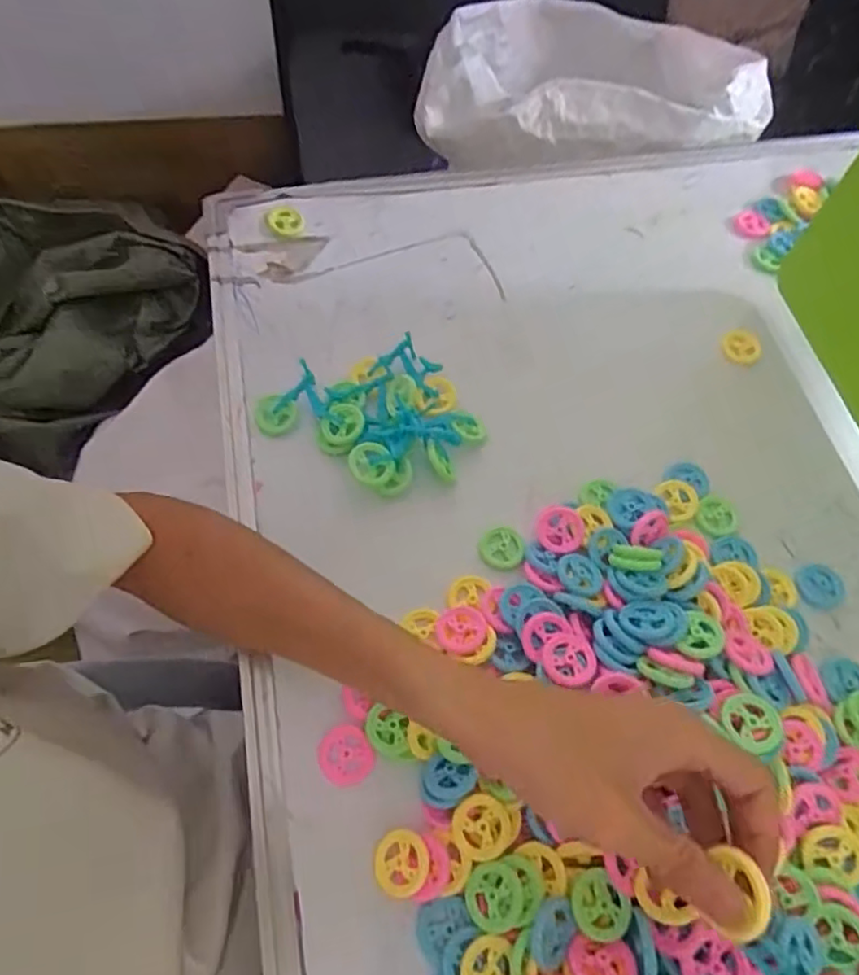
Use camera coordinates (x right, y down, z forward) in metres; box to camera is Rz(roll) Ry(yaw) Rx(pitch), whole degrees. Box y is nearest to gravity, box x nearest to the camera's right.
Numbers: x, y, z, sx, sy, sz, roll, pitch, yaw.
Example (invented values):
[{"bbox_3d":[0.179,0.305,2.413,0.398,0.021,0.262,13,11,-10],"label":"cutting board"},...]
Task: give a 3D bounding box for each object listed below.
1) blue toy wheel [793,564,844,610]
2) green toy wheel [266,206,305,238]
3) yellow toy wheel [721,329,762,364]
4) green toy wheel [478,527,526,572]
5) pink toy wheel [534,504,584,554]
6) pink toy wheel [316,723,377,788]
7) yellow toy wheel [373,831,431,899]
[{"bbox_3d":[0.251,0.064,0.410,0.031,0.005,0.028,-6,62,-7],"label":"blue toy wheel"},{"bbox_3d":[-0.124,-0.229,0.548,0.030,0.004,0.029,1,83,-12],"label":"green toy wheel"},{"bbox_3d":[0.248,-0.111,0.508,0.029,0.012,0.030,2,61,-3],"label":"yellow toy wheel"},{"bbox_3d":[0.047,0.039,0.410,0.029,0.005,0.029,2,61,-3],"label":"green toy wheel"},{"bbox_3d":[0.082,0.026,0.404,0.030,0.004,0.030,-2,81,17],"label":"pink toy wheel"},{"bbox_3d":[-0.046,0.146,0.348,0.030,0.005,0.030,-4,67,10],"label":"pink toy wheel"},{"bbox_3d":[-0.014,0.190,0.323,0.027,0.007,0.029,2,61,-3],"label":"yellow toy wheel"}]

